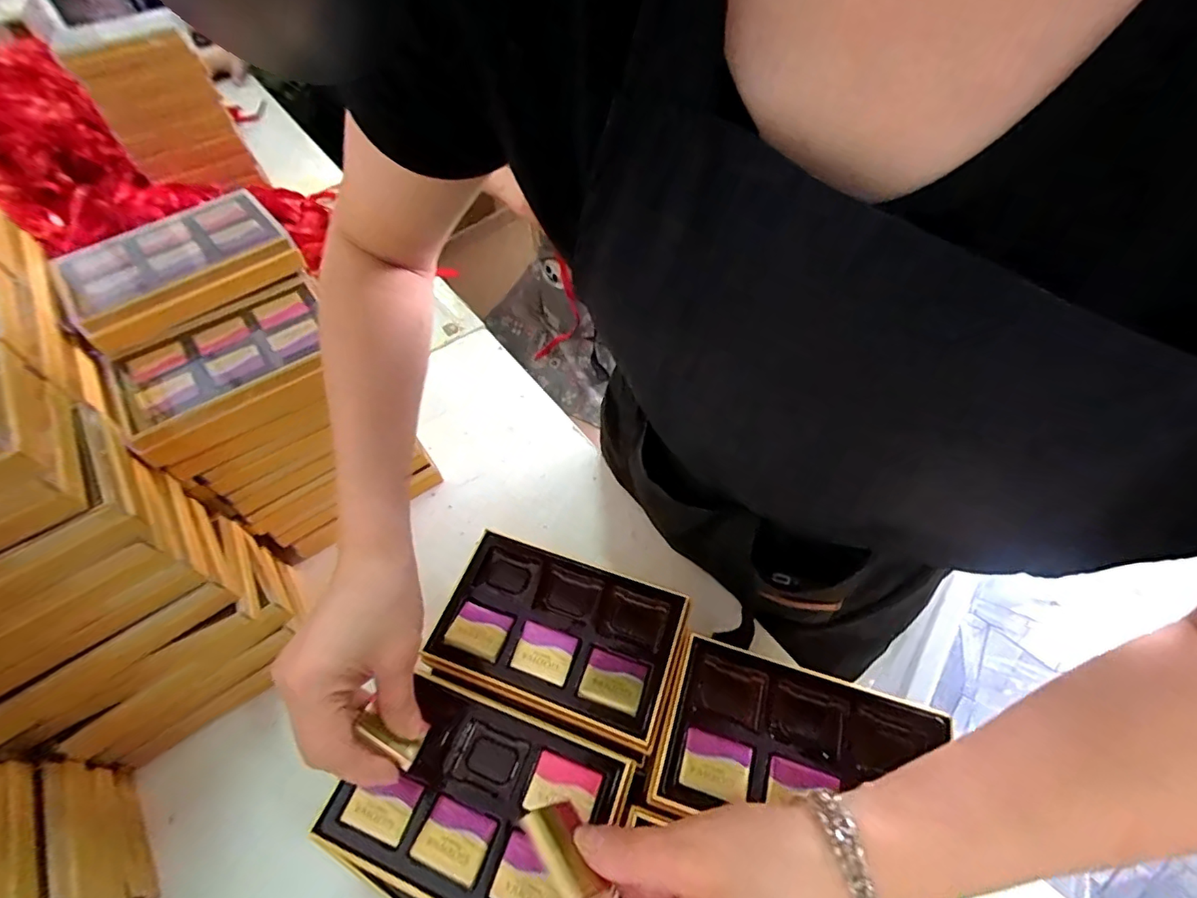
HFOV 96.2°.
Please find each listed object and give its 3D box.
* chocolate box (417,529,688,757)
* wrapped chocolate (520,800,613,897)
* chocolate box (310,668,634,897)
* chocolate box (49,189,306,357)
[{"bbox_3d":[-0.027,0.125,0.374,0.160,0.027,0.099,16,57,15],"label":"chocolate box"},{"bbox_3d":[-0.015,0.173,0.234,0.024,0.007,0.037,-3,31,-41],"label":"wrapped chocolate"},{"bbox_3d":[-0.072,0.207,0.319,0.154,0.020,0.101,16,57,15],"label":"chocolate box"},{"bbox_3d":[-0.349,-0.156,0.451,0.159,0.036,0.100,-35,59,-20],"label":"chocolate box"}]

